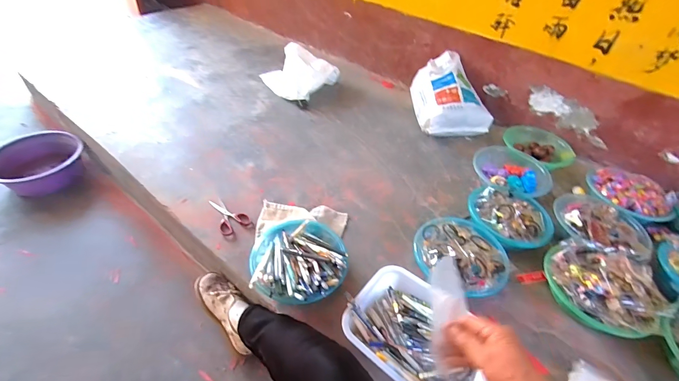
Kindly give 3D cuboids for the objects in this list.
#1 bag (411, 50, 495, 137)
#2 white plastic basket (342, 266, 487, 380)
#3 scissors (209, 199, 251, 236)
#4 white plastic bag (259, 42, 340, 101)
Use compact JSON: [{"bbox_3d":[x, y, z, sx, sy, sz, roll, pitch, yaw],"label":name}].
[{"bbox_3d":[0.448,-0.399,1.328,0.259,0.196,0.343,-1,45,-8],"label":"bag"},{"bbox_3d":[0.165,0.308,0.674,0.295,0.067,0.210,31,49,23],"label":"white plastic basket"},{"bbox_3d":[-0.320,0.068,0.918,0.083,0.011,0.128,-31,56,-32],"label":"scissors"},{"bbox_3d":[-0.206,-0.534,1.454,0.310,0.124,0.270,29,49,21],"label":"white plastic bag"}]

